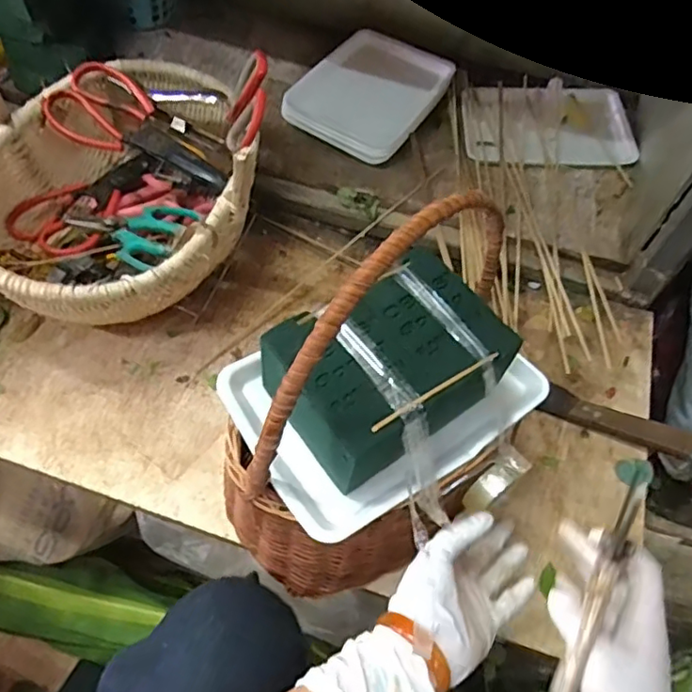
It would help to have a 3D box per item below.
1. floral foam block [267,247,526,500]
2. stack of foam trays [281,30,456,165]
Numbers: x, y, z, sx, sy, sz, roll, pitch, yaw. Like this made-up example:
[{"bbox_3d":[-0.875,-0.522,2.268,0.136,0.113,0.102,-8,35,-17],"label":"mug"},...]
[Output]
[{"bbox_3d":[0.032,0.020,0.429,0.167,0.071,0.115,-34,65,-22],"label":"floral foam block"},{"bbox_3d":[0.033,-0.356,0.826,0.169,0.027,0.230,28,59,5],"label":"stack of foam trays"}]

